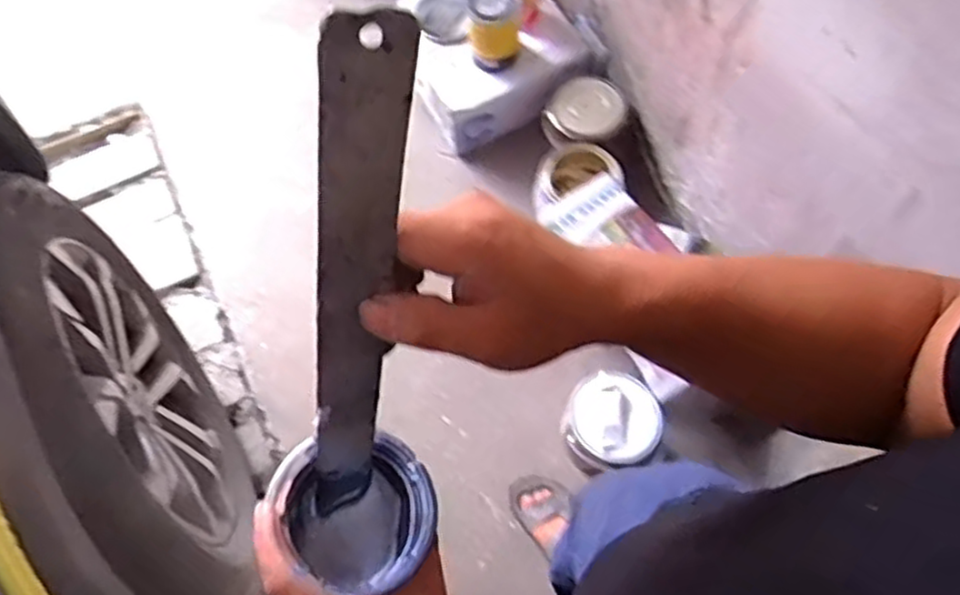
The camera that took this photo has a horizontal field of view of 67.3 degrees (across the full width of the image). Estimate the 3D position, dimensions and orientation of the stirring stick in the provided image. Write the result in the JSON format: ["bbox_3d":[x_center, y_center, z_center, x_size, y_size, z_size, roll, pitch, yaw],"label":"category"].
[{"bbox_3d":[-0.052,0.006,0.311,0.035,0.267,0.004,-7,49,-18],"label":"stirring stick"}]

